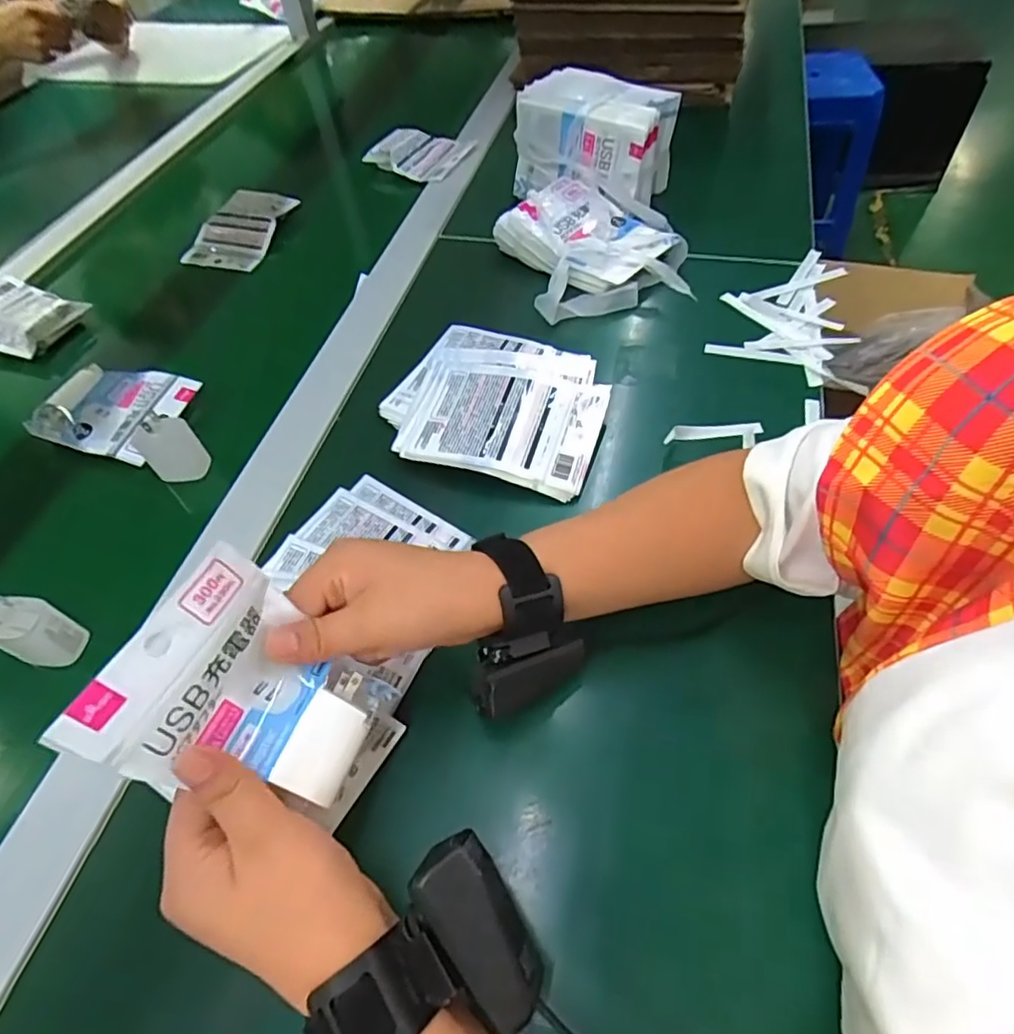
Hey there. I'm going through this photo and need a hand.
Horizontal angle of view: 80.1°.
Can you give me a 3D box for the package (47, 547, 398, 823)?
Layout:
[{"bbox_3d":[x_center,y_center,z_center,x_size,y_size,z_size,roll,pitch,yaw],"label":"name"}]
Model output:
[{"bbox_3d":[-0.117,0.084,0.278,0.022,0.121,0.092,-7,45,48],"label":"package"}]

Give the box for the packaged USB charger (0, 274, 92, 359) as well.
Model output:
[{"bbox_3d":[-0.528,-0.215,0.645,0.136,0.026,0.095,19,58,17],"label":"packaged USB charger"}]

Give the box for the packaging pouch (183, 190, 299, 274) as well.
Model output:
[{"bbox_3d":[-0.324,-0.350,0.729,0.099,0.014,0.120,13,73,11],"label":"packaging pouch"}]

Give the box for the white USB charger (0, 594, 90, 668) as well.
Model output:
[{"bbox_3d":[-0.315,0.077,0.403,0.027,0.058,0.035,19,58,17],"label":"white USB charger"}]

